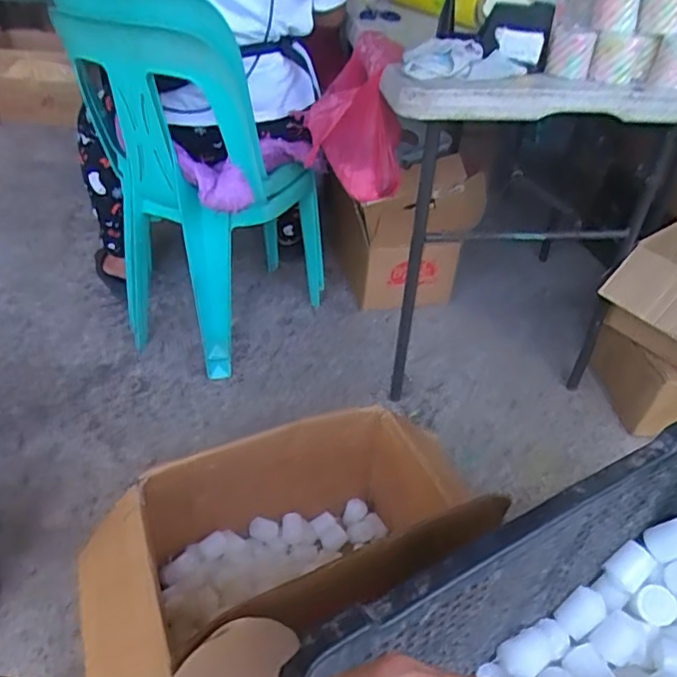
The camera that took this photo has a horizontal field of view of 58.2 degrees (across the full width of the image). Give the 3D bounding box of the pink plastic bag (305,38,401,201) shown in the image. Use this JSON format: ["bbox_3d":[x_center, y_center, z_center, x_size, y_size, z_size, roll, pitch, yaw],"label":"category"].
[{"bbox_3d":[0.025,-0.399,1.138,0.185,0.262,0.148,3,38,-1],"label":"pink plastic bag"}]

